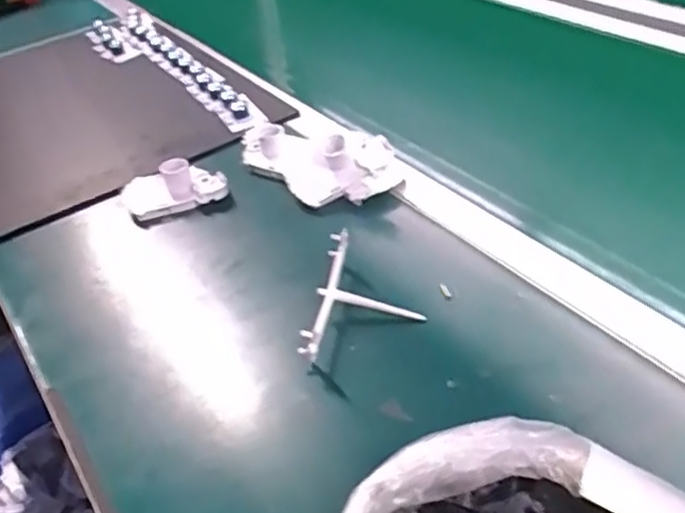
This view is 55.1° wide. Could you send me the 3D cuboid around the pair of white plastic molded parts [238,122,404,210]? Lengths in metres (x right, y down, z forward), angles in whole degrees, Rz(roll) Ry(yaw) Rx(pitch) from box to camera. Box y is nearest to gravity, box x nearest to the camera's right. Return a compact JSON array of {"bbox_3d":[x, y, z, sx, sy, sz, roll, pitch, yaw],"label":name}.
[{"bbox_3d":[-0.042,-0.094,0.663,0.194,0.061,0.074,17,46,27],"label":"pair of white plastic molded parts"}]

